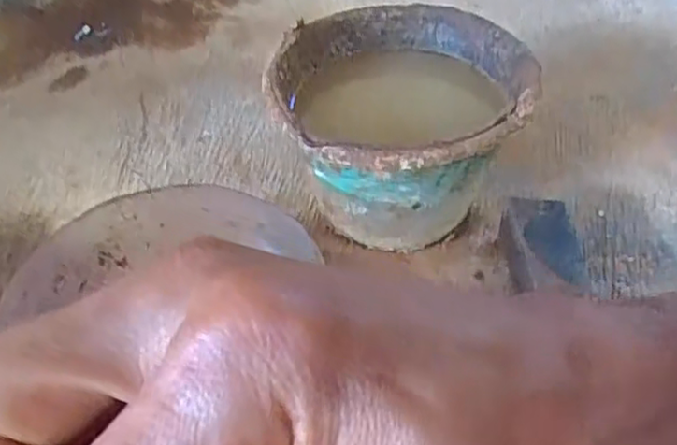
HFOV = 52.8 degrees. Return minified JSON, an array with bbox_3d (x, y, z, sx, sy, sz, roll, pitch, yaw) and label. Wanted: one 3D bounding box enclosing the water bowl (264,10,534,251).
[{"bbox_3d":[0.058,-0.083,0.693,0.236,0.179,0.247,-1,44,1],"label":"water bowl"}]

